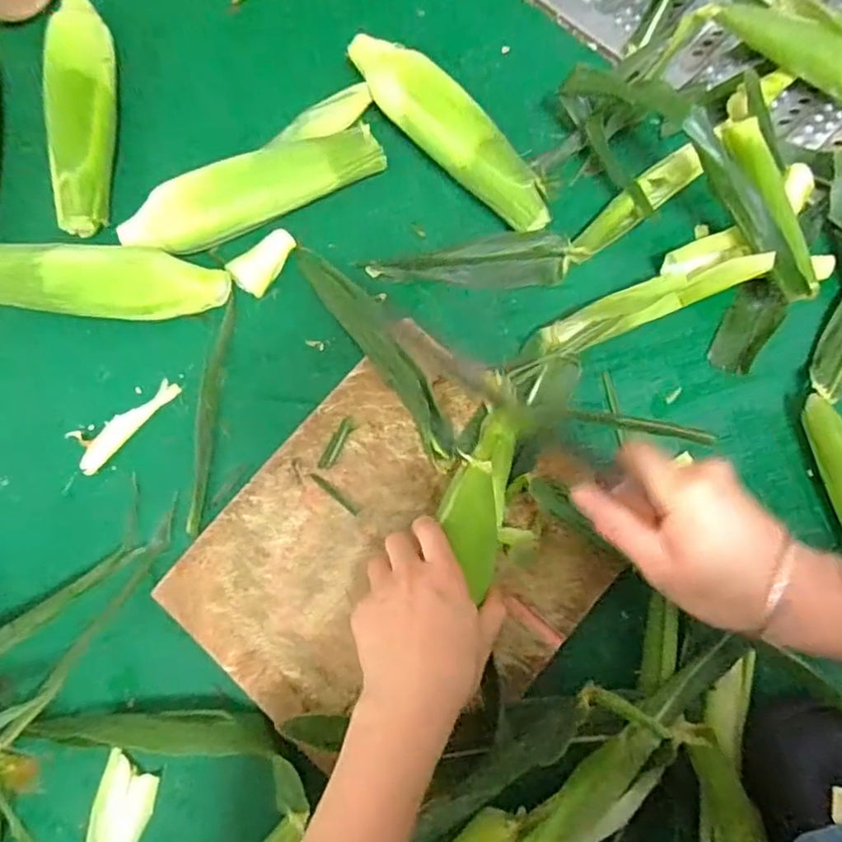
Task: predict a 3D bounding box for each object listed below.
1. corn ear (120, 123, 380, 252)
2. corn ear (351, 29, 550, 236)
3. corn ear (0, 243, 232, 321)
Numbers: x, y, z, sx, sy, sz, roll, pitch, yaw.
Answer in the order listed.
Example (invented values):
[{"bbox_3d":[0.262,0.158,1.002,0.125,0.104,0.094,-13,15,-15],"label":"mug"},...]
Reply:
[{"bbox_3d":[-0.142,-0.195,0.540,0.230,0.047,0.048,-23,79,-3],"label":"corn ear"},{"bbox_3d":[0.020,-0.250,0.543,0.047,0.055,0.234,-42,80,-7],"label":"corn ear"},{"bbox_3d":[-0.286,-0.116,0.521,0.243,0.050,0.057,9,79,3],"label":"corn ear"}]

